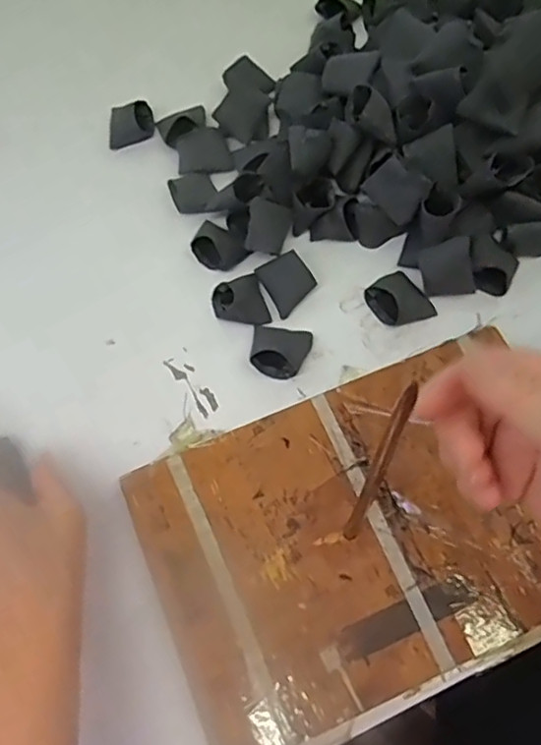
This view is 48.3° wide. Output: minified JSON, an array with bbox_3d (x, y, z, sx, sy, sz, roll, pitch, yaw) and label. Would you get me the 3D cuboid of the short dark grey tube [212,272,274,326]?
[{"bbox_3d":[-0.022,-0.051,0.427,0.036,0.018,0.037,-18,68,-6],"label":"short dark grey tube"}]

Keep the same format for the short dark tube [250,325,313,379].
[{"bbox_3d":[0.007,-0.018,0.411,0.039,0.027,0.038,6,68,4],"label":"short dark tube"}]

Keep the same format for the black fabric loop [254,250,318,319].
[{"bbox_3d":[0.012,-0.066,0.433,0.032,0.019,0.039,-27,69,-9],"label":"black fabric loop"}]

